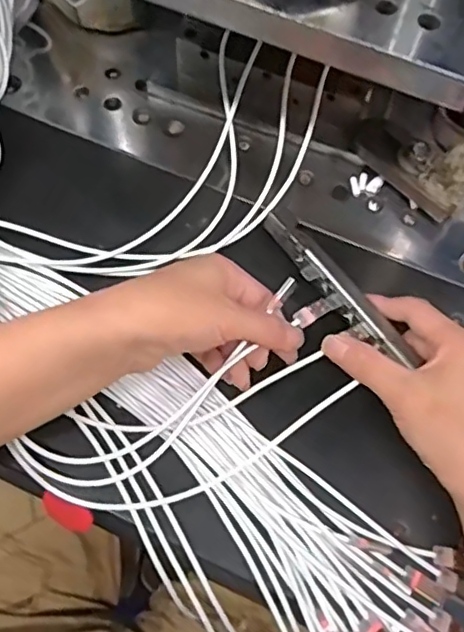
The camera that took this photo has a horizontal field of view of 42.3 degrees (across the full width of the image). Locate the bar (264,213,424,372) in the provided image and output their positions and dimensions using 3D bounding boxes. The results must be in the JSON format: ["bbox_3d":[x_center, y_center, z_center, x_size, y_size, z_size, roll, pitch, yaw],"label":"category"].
[{"bbox_3d":[0.074,-0.020,0.430,0.025,0.008,0.147,-35,70,-15],"label":"bar"}]

